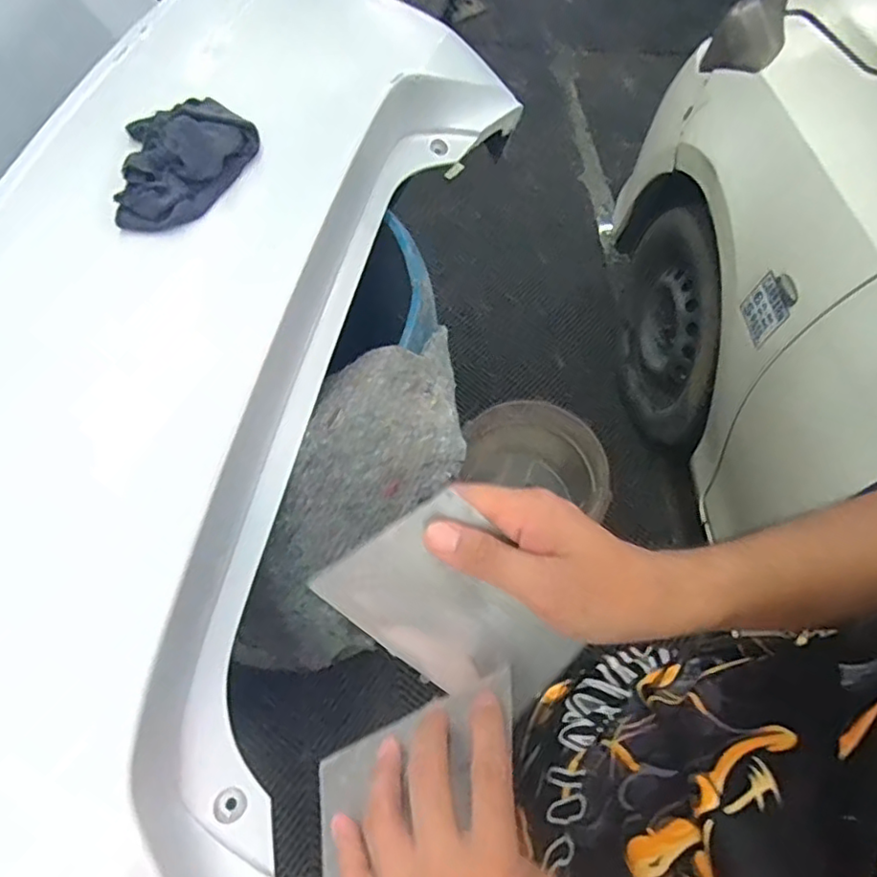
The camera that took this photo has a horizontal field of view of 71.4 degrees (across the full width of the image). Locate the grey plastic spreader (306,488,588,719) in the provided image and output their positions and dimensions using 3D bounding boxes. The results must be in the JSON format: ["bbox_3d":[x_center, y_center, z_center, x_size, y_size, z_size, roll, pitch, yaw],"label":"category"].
[{"bbox_3d":[0.012,0.094,0.336,0.135,0.007,0.093,41,104,-7],"label":"grey plastic spreader"}]

